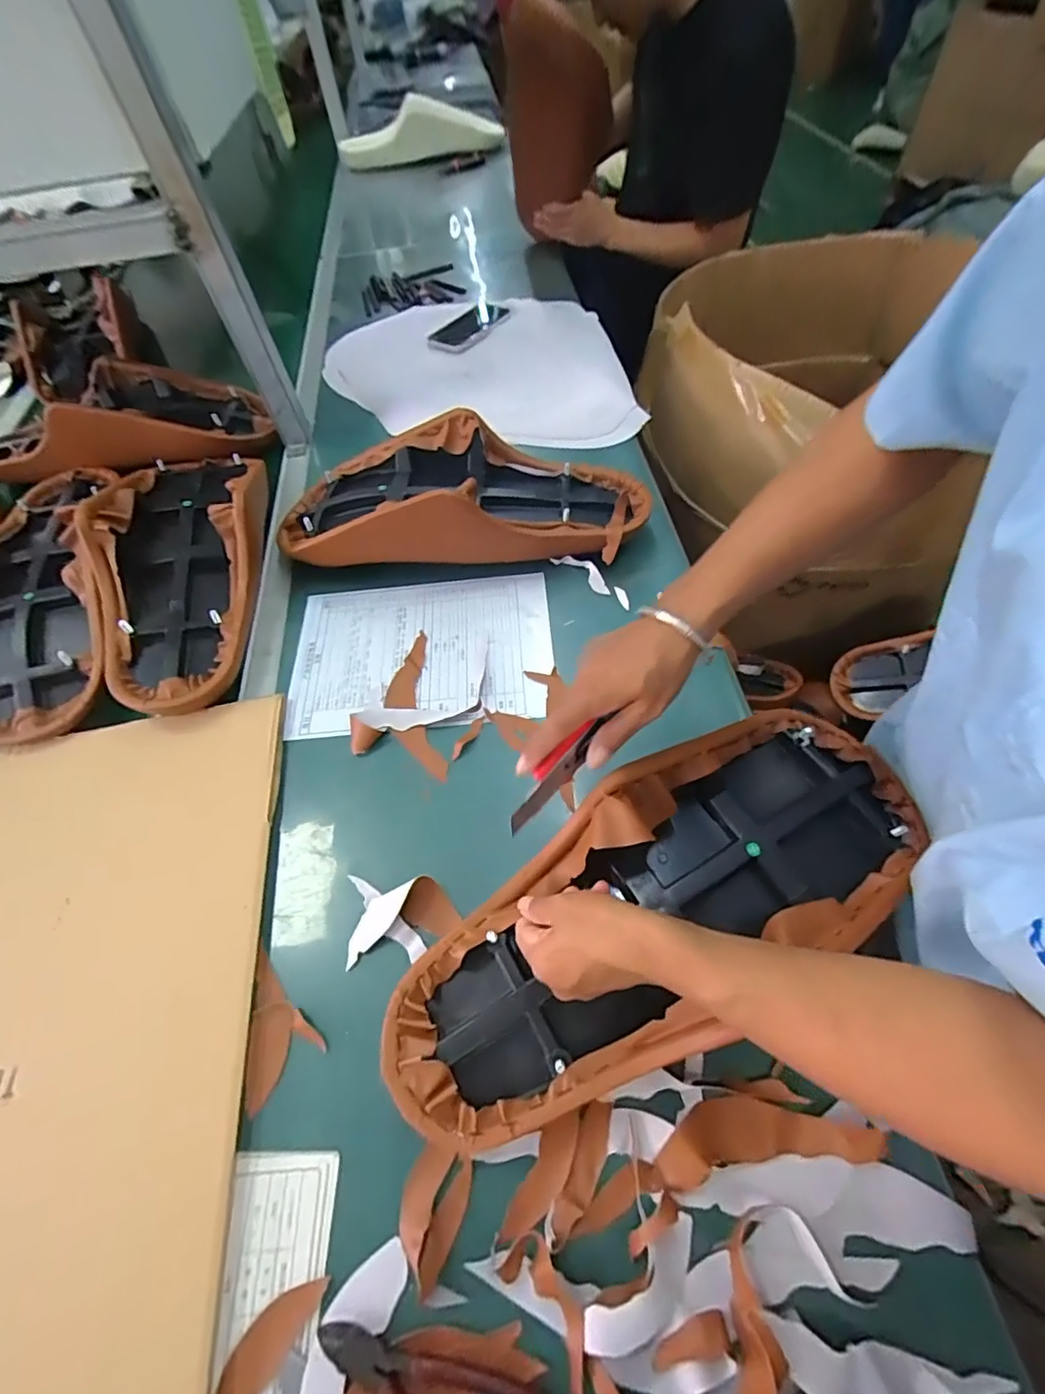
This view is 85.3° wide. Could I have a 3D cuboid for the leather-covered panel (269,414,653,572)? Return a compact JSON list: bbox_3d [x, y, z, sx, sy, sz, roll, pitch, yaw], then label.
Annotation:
[{"bbox_3d":[-0.081,-0.246,0.704,0.462,0.114,0.173,0,56,5],"label":"leather-covered panel"}]

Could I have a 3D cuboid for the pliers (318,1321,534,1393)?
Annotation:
[{"bbox_3d":[-0.046,0.405,0.322,0.155,0.007,0.049,16,59,15],"label":"pliers"}]

